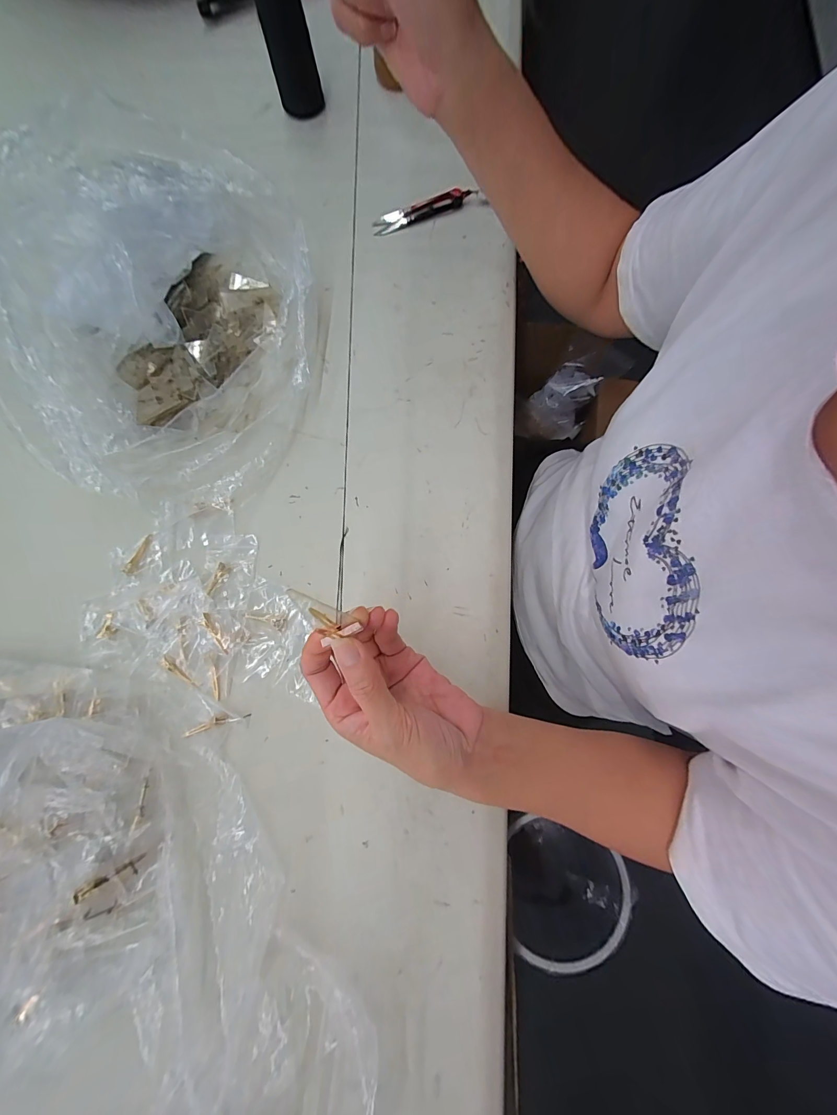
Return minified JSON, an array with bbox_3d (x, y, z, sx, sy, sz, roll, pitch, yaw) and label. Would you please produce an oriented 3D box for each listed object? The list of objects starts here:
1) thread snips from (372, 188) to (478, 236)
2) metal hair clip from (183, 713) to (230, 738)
[{"bbox_3d":[0.007,-0.393,0.396,0.119,0.013,0.015,-20,80,-2],"label":"thread snips"},{"bbox_3d":[-0.187,0.147,0.307,0.041,0.006,0.009,-20,80,-2],"label":"metal hair clip"}]

